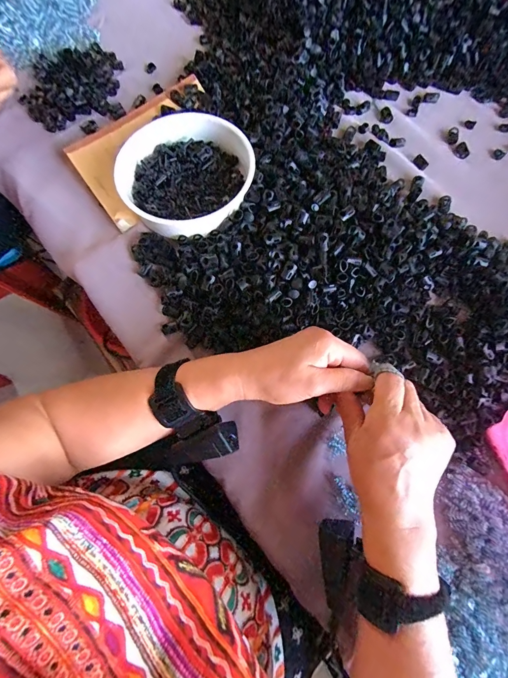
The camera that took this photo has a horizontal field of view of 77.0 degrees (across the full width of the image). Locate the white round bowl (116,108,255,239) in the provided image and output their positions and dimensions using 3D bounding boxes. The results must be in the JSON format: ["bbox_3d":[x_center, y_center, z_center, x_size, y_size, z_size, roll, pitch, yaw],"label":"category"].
[{"bbox_3d":[-0.086,-0.205,0.401,0.162,0.048,0.164,0,76,-2],"label":"white round bowl"}]

